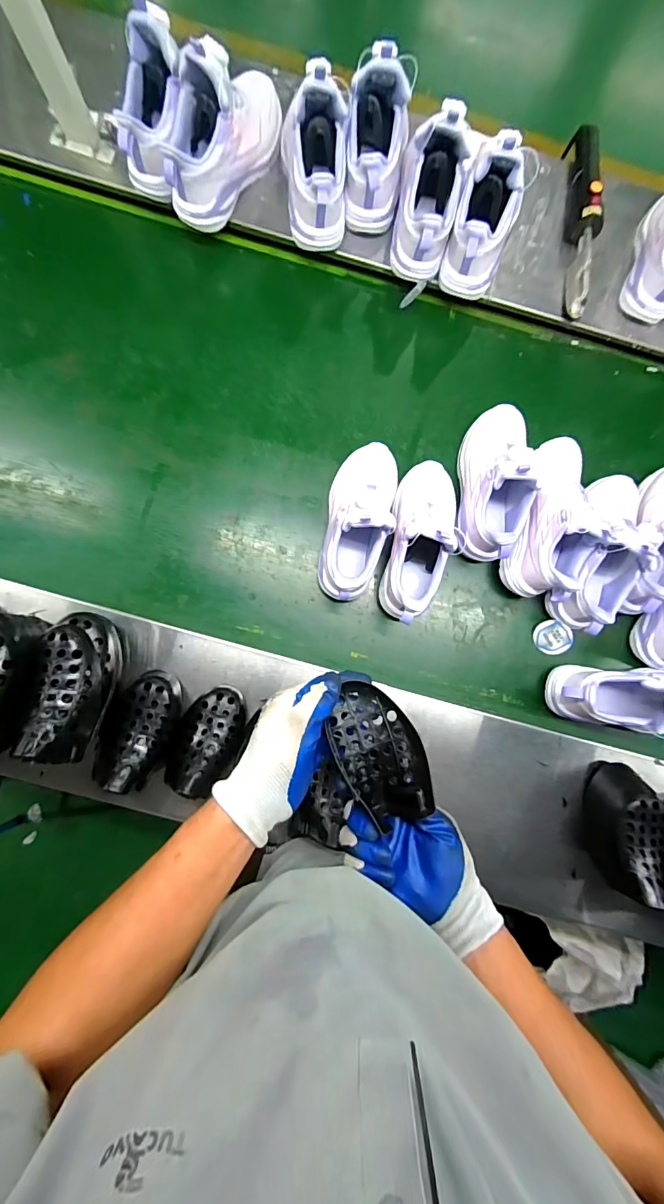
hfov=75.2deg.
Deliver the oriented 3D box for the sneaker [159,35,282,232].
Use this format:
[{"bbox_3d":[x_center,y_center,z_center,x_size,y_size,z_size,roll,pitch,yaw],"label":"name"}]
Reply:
[{"bbox_3d":[-0.135,-0.607,0.542,0.082,0.118,0.216,39,86,-4],"label":"sneaker"}]

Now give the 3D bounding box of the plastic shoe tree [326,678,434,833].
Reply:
[{"bbox_3d":[0.044,0.143,0.404,0.076,0.044,0.128,-25,90,-3],"label":"plastic shoe tree"}]

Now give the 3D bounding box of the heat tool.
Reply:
[{"bbox_3d":[0.356,-0.556,0.609,0.029,0.049,0.303,3,89,-5],"label":"heat tool"}]

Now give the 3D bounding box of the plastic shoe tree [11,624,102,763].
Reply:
[{"bbox_3d":[-0.284,0.090,0.450,0.067,0.059,0.145,-2,74,-3],"label":"plastic shoe tree"}]

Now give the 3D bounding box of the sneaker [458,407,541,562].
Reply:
[{"bbox_3d":[0.223,-0.166,0.574,0.080,0.115,0.217,7,88,-5],"label":"sneaker"}]

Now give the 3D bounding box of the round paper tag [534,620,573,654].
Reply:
[{"bbox_3d":[0.314,0.050,0.613,0.050,0.004,0.048,2,94,32],"label":"round paper tag"}]

